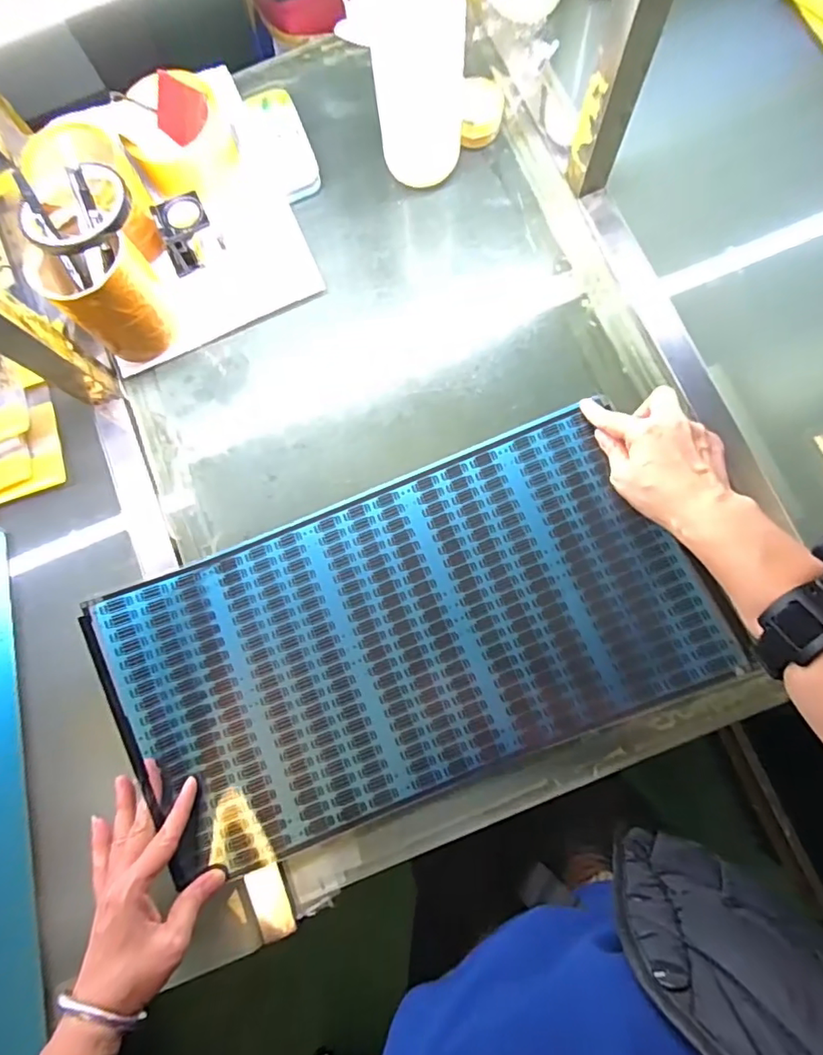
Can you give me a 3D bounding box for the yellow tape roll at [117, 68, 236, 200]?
[{"bbox_3d":[-0.215,-0.362,0.497,0.092,0.058,0.105,-23,79,-1],"label":"yellow tape roll"}]

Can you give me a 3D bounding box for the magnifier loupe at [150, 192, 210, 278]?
[{"bbox_3d":[-0.211,-0.275,0.492,0.053,0.045,0.041,-29,80,-3],"label":"magnifier loupe"}]

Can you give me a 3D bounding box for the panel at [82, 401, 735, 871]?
[{"bbox_3d":[-0.005,0.091,0.438,0.453,0.035,0.258,-22,80,0],"label":"panel"}]

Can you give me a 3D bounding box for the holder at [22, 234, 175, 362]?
[{"bbox_3d":[-0.264,-0.204,0.467,0.078,0.105,0.079,-1,80,3],"label":"holder"}]

